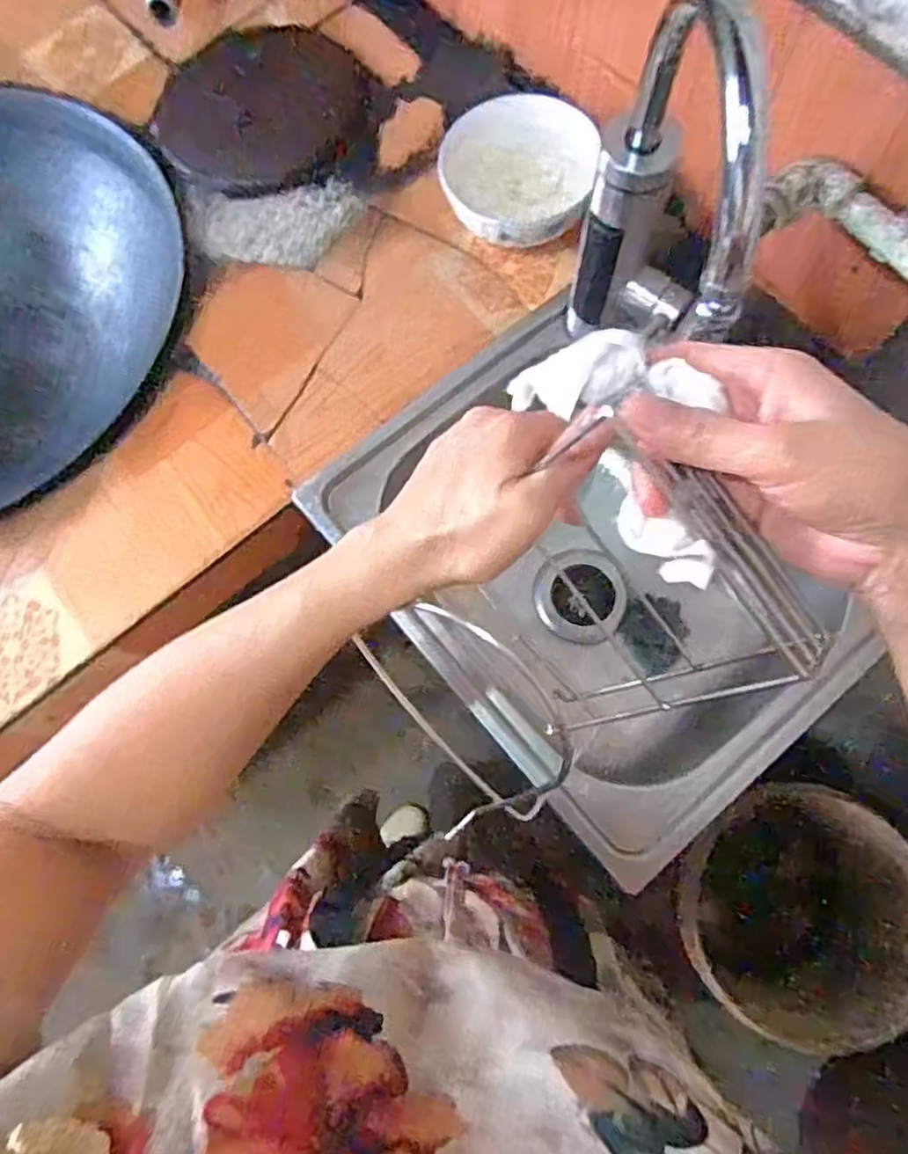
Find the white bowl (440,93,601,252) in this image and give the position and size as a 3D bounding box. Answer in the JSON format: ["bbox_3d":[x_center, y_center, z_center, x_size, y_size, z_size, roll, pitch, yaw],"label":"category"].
[{"bbox_3d":[0.064,-0.397,0.697,0.150,0.057,0.162,13,72,6],"label":"white bowl"}]

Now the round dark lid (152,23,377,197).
[{"bbox_3d":[-0.211,-0.522,0.778,0.232,0.024,0.218,0,71,1],"label":"round dark lid"}]

